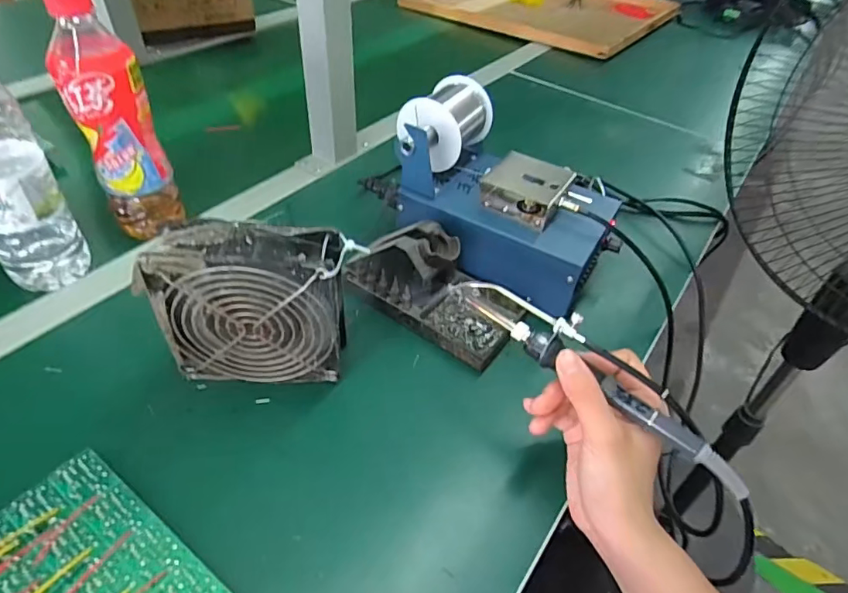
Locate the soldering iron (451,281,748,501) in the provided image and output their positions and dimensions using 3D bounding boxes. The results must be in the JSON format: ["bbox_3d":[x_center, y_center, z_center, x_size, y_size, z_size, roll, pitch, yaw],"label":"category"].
[{"bbox_3d":[0.104,0.045,0.328,0.211,0.033,0.025,39,53,21],"label":"soldering iron"}]

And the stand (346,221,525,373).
[{"bbox_3d":[0.012,-0.014,0.439,0.144,0.068,0.076,28,49,22],"label":"stand"}]

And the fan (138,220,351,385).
[{"bbox_3d":[-0.116,0.010,0.366,0.121,0.122,0.041,3,44,-3],"label":"fan"}]

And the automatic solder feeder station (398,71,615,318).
[{"bbox_3d":[0.075,-0.092,0.473,0.195,0.129,0.123,26,48,20],"label":"automatic solder feeder station"}]

